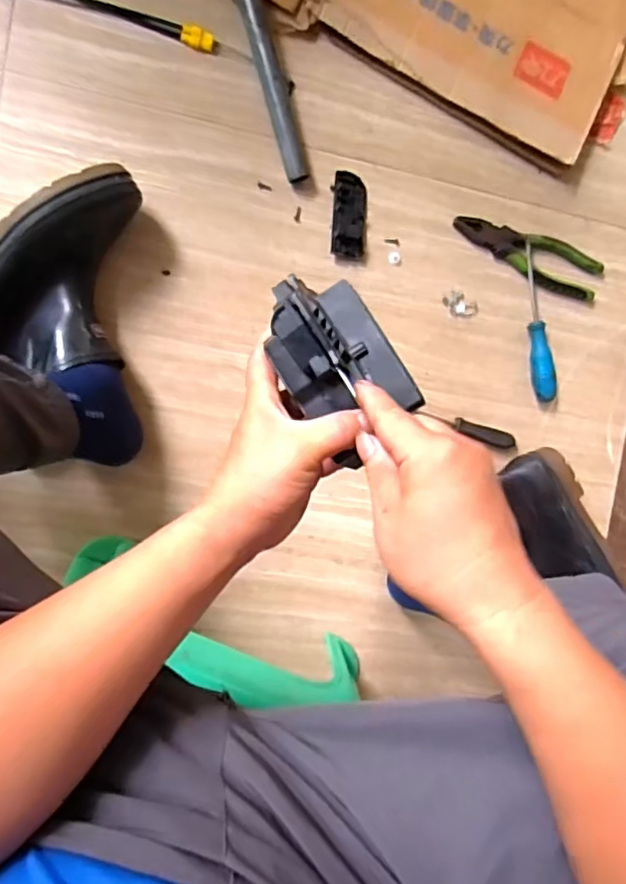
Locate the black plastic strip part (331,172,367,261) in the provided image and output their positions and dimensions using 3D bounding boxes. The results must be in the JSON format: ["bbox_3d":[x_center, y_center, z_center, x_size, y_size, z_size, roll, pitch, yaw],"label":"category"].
[{"bbox_3d":[0.044,-0.267,0.680,0.043,0.021,0.099,0,94,-9],"label":"black plastic strip part"}]

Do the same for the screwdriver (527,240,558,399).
[{"bbox_3d":[0.280,-0.148,0.726,0.027,0.027,0.194,-11,96,-8],"label":"screwdriver"}]

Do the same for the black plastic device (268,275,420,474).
[{"bbox_3d":[0.014,-0.053,0.374,0.076,0.041,0.116,-34,98,-5],"label":"black plastic device"}]

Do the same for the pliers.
[{"bbox_3d":[0.269,-0.231,0.722,0.198,0.020,0.050,17,91,-9],"label":"pliers"}]

